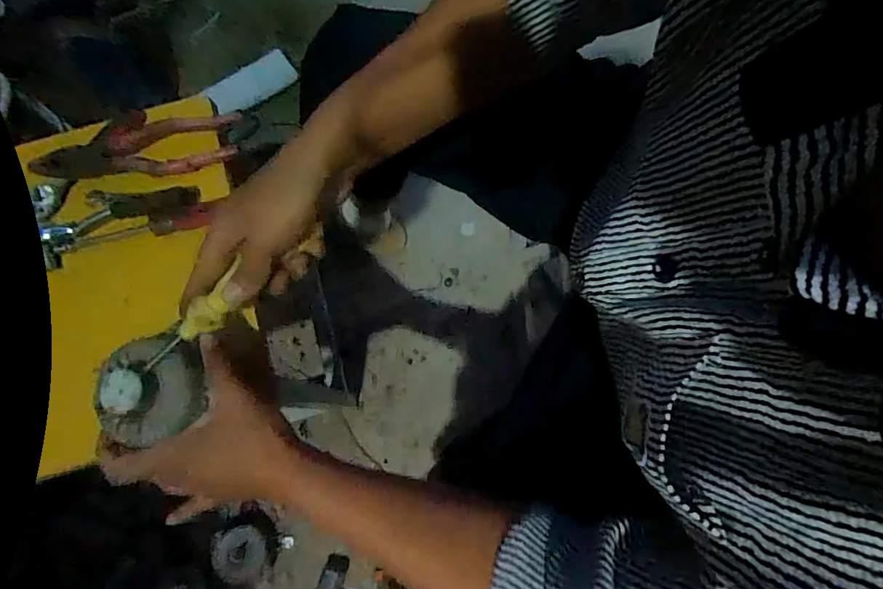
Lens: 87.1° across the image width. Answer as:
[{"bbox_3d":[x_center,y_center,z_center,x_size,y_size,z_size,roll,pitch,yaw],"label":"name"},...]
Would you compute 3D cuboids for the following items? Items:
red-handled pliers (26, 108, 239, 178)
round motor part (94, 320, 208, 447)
[{"bbox_3d":[-0.294,-0.140,0.455,0.189,0.034,0.050,-17,72,-4],"label":"red-handled pliers"},{"bbox_3d":[-0.218,0.068,0.342,0.073,0.029,0.075,-21,73,-5],"label":"round motor part"}]

